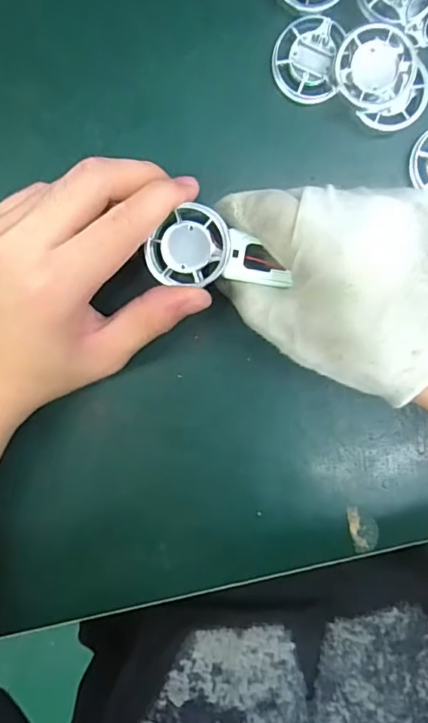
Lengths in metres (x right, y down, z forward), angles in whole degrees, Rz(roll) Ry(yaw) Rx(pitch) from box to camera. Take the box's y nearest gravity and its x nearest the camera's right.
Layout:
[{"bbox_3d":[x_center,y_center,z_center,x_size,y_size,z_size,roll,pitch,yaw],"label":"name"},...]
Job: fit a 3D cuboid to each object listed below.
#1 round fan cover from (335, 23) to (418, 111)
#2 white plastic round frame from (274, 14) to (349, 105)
[{"bbox_3d":[0.079,-0.144,0.247,0.037,0.010,0.036,0,99,1],"label":"round fan cover"},{"bbox_3d":[0.047,-0.152,0.252,0.033,0.012,0.039,8,99,0],"label":"white plastic round frame"}]

